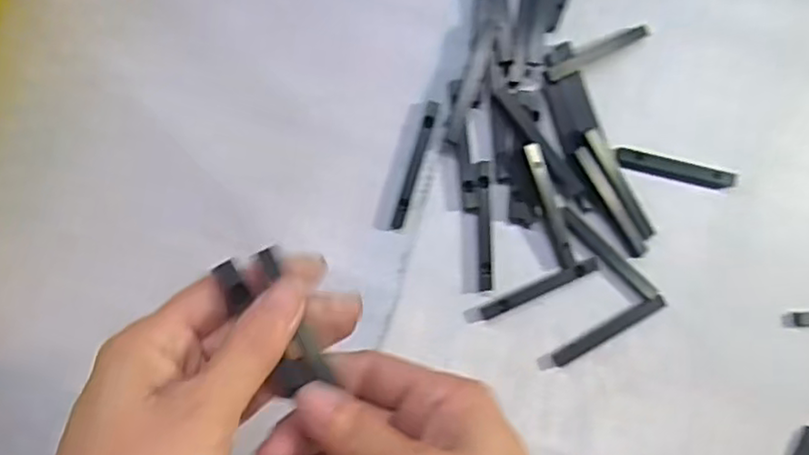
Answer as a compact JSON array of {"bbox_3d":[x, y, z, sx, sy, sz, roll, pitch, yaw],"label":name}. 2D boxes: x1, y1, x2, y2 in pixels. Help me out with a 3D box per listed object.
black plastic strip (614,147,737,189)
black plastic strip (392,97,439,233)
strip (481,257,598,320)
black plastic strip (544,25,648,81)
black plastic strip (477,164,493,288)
[{"bbox_3d":[0.166,-0.036,0.409,0.073,0.007,0.011,12,86,-6],"label":"black plastic strip"},{"bbox_3d":[0.006,-0.036,0.391,0.007,0.005,0.076,17,85,-5],"label":"black plastic strip"},{"bbox_3d":[0.081,0.036,0.396,0.075,0.007,0.010,-23,90,-7],"label":"strip"},{"bbox_3d":[0.116,-0.106,0.403,0.071,0.007,0.009,-28,91,-7],"label":"black plastic strip"},{"bbox_3d":[0.047,-0.001,0.393,0.007,0.006,0.075,0,87,-6],"label":"black plastic strip"}]

